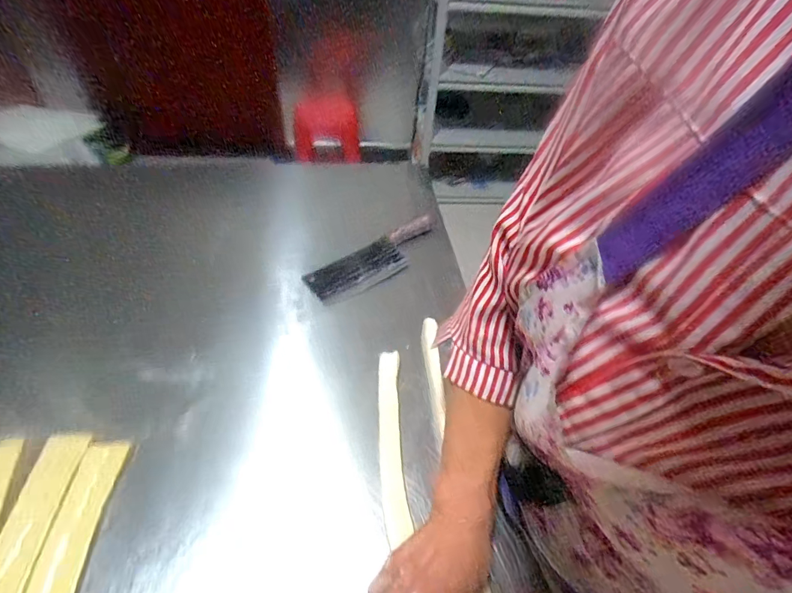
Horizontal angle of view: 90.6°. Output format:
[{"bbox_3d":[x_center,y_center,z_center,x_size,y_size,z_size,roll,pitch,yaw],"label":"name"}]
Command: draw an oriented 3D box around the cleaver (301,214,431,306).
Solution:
[{"bbox_3d":[-0.028,-0.069,0.683,0.262,0.019,0.081,-28,54,-26],"label":"cleaver"}]

